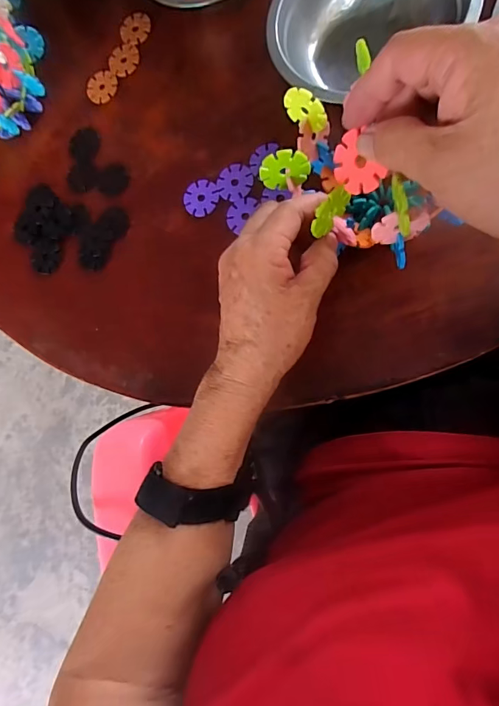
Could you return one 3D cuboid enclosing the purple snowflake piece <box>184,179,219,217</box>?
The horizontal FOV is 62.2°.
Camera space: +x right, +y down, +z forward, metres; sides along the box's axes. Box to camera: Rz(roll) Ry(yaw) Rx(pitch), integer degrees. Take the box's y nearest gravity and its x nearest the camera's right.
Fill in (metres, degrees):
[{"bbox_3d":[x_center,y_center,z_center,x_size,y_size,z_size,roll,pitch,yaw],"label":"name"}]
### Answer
[{"bbox_3d":[-0.042,-0.135,0.360,0.031,0.004,0.032,-1,84,14],"label":"purple snowflake piece"}]

